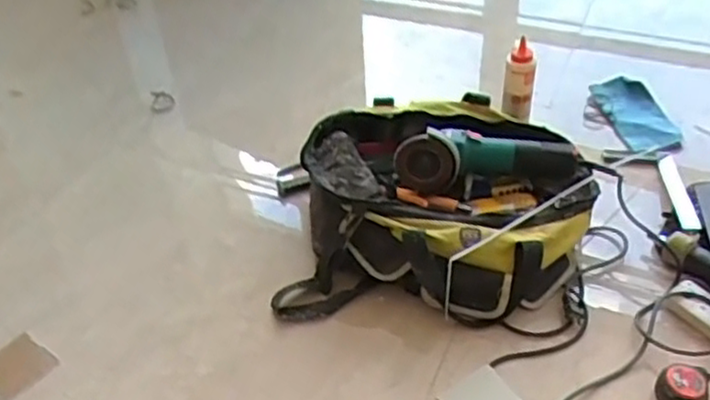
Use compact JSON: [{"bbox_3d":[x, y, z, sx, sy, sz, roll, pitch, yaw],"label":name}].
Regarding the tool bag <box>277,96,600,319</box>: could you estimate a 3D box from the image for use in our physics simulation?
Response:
[{"bbox_3d":[0.139,0.003,1.161,0.488,0.179,0.380,3,43,7],"label":"tool bag"}]

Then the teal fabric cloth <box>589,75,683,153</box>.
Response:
[{"bbox_3d":[0.559,-0.176,1.418,0.130,0.059,0.196,-10,43,-8],"label":"teal fabric cloth"}]

